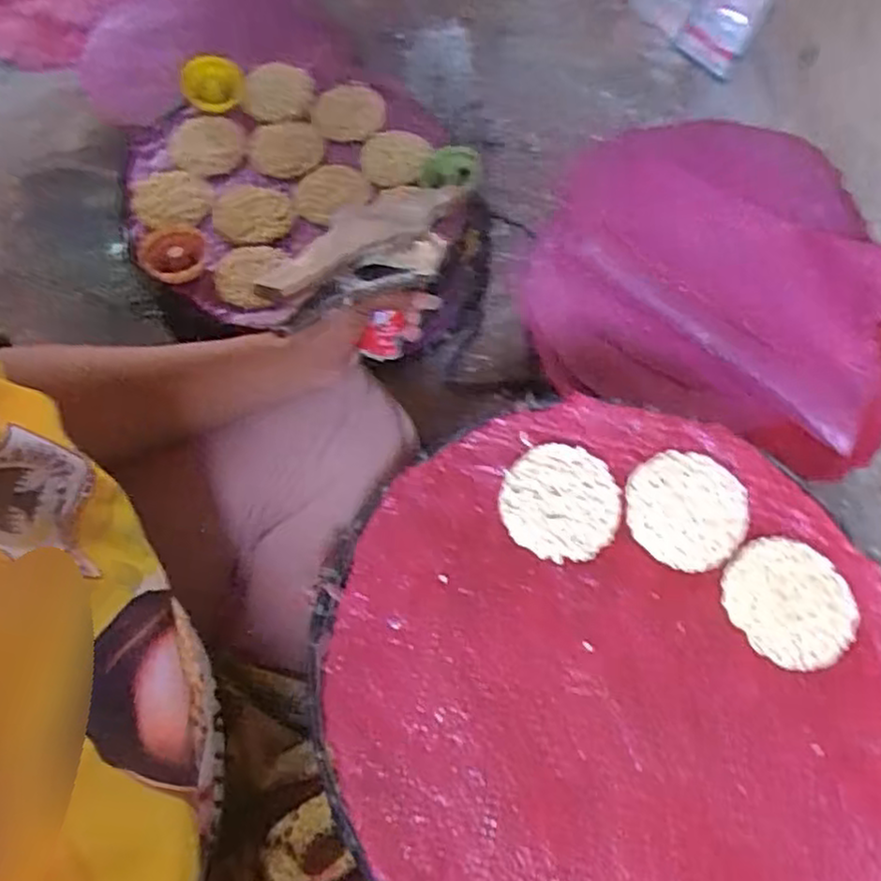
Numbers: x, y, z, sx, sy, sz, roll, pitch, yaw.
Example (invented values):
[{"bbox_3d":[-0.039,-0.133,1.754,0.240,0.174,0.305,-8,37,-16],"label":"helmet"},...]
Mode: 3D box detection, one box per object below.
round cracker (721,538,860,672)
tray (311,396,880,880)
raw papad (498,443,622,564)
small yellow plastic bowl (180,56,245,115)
[{"bbox_3d":[0.218,0.099,0.450,0.073,0.007,0.077,1,62,-3],"label":"round cracker"},{"bbox_3d":[0.105,0.137,0.427,0.343,0.020,0.343,1,62,-3],"label":"tray"},{"bbox_3d":[0.080,0.039,0.478,0.075,0.008,0.077,1,62,-3],"label":"raw papad"},{"bbox_3d":[-0.242,-0.378,0.777,0.065,0.020,0.065,0,83,1],"label":"small yellow plastic bowl"}]

